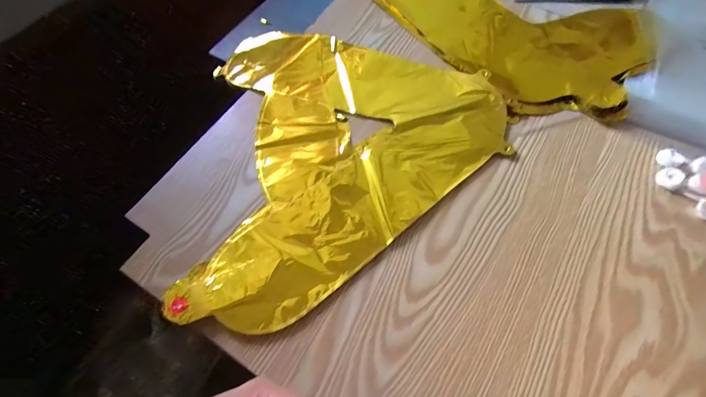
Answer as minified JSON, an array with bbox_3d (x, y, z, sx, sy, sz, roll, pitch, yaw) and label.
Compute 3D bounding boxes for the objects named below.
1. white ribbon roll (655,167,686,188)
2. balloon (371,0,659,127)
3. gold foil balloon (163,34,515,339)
[{"bbox_3d":[0.320,-0.021,0.358,0.022,0.010,0.021,-2,62,3],"label":"white ribbon roll"},{"bbox_3d":[0.168,-0.242,0.477,0.404,0.016,0.204,33,69,19],"label":"balloon"},{"bbox_3d":[-0.001,-0.062,0.395,0.326,0.015,0.375,-3,62,2],"label":"gold foil balloon"}]

